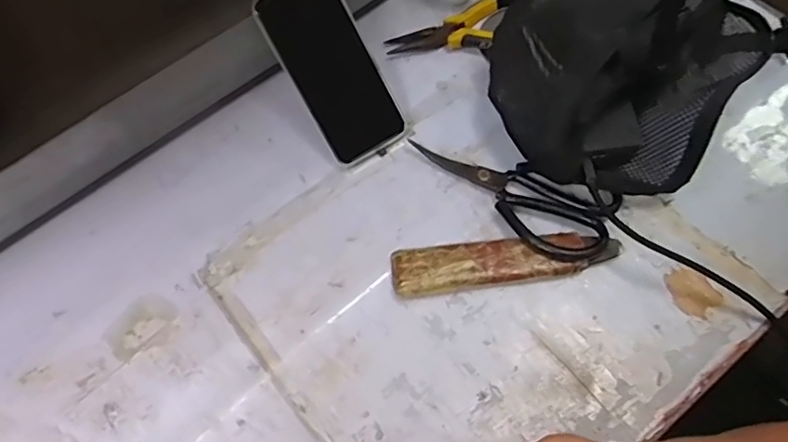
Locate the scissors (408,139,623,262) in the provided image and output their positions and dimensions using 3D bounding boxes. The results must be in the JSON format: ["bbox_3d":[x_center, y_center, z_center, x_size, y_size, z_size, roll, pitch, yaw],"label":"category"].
[{"bbox_3d":[0.098,-0.021,0.504,0.180,0.023,0.072,24,70,13],"label":"scissors"}]

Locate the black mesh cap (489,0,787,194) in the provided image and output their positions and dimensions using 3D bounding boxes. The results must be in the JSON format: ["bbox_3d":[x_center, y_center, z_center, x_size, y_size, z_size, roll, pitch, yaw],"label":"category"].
[{"bbox_3d":[0.207,-0.155,0.518,0.212,0.089,0.271,37,74,17],"label":"black mesh cap"}]

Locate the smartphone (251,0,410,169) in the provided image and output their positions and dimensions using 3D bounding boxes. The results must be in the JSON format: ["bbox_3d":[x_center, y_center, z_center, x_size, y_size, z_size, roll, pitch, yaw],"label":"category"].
[{"bbox_3d":[-0.054,-0.136,0.519,0.076,0.013,0.164,-33,107,-10],"label":"smartphone"}]

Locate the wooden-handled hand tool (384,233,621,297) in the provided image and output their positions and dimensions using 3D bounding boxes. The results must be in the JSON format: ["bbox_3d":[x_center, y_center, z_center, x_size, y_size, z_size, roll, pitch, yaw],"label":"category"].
[{"bbox_3d":[0.092,0.034,0.479,0.186,0.023,0.039,-7,67,0],"label":"wooden-handled hand tool"}]

